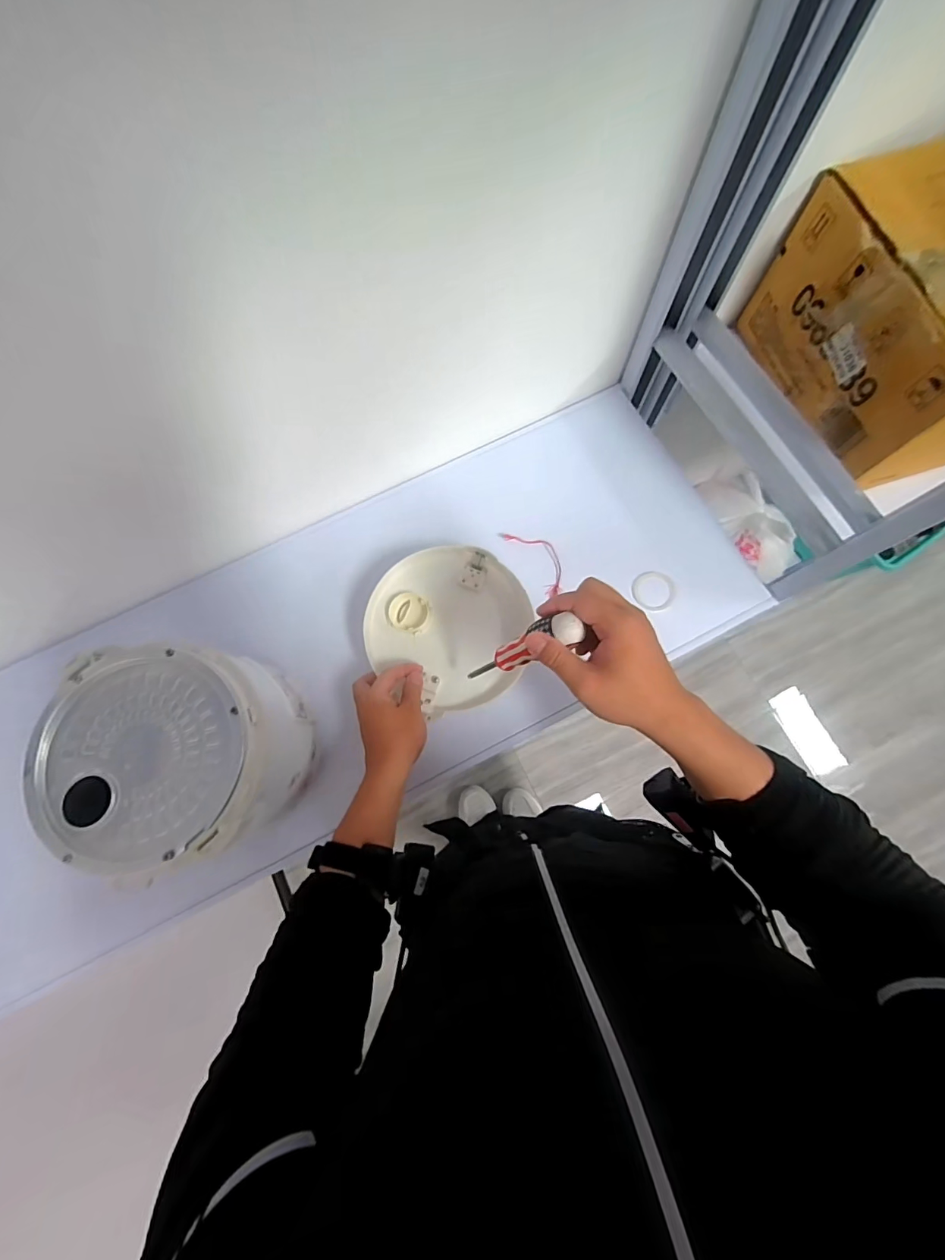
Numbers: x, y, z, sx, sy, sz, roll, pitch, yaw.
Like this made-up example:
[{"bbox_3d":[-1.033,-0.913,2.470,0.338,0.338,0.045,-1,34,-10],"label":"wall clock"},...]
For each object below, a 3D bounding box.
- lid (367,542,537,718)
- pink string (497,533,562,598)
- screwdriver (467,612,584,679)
[{"bbox_3d":[-0.030,-0.007,0.570,0.195,0.027,0.201,0,76,1],"label":"lid"},{"bbox_3d":[0.092,-0.101,0.630,0.050,0.014,0.117,-34,78,-7],"label":"pink string"},{"bbox_3d":[0.040,0.023,0.443,0.021,0.186,0.028,-4,74,-28],"label":"screwdriver"}]

